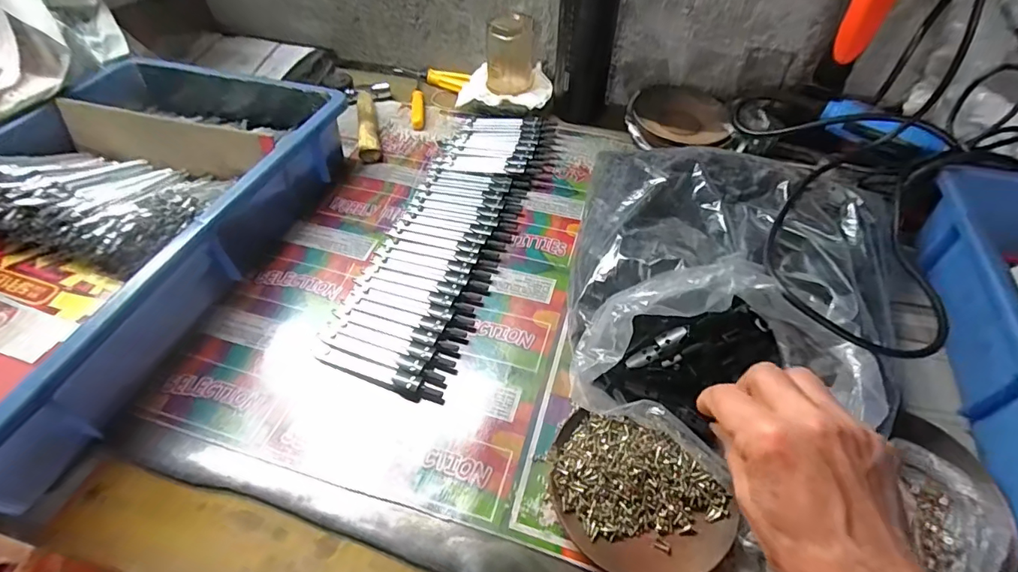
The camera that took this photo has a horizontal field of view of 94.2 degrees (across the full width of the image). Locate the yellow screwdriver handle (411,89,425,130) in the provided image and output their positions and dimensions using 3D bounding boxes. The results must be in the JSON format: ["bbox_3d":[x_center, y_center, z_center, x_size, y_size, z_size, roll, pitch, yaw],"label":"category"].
[{"bbox_3d":[-0.116,-0.226,0.604,0.015,0.014,0.070,-4,51,-4],"label":"yellow screwdriver handle"}]

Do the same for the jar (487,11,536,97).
[{"bbox_3d":[0.003,-0.282,0.587,0.058,0.090,0.058,0,51,0],"label":"jar"}]

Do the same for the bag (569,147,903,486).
[{"bbox_3d":[0.182,-0.002,0.373,0.261,0.089,0.264,13,52,10],"label":"bag"}]

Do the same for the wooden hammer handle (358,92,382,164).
[{"bbox_3d":[-0.170,-0.195,0.574,0.024,0.019,0.127,-9,51,-8],"label":"wooden hammer handle"}]

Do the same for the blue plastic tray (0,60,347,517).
[{"bbox_3d":[-0.372,-0.060,0.422,0.298,0.086,0.431,13,52,10],"label":"blue plastic tray"}]

